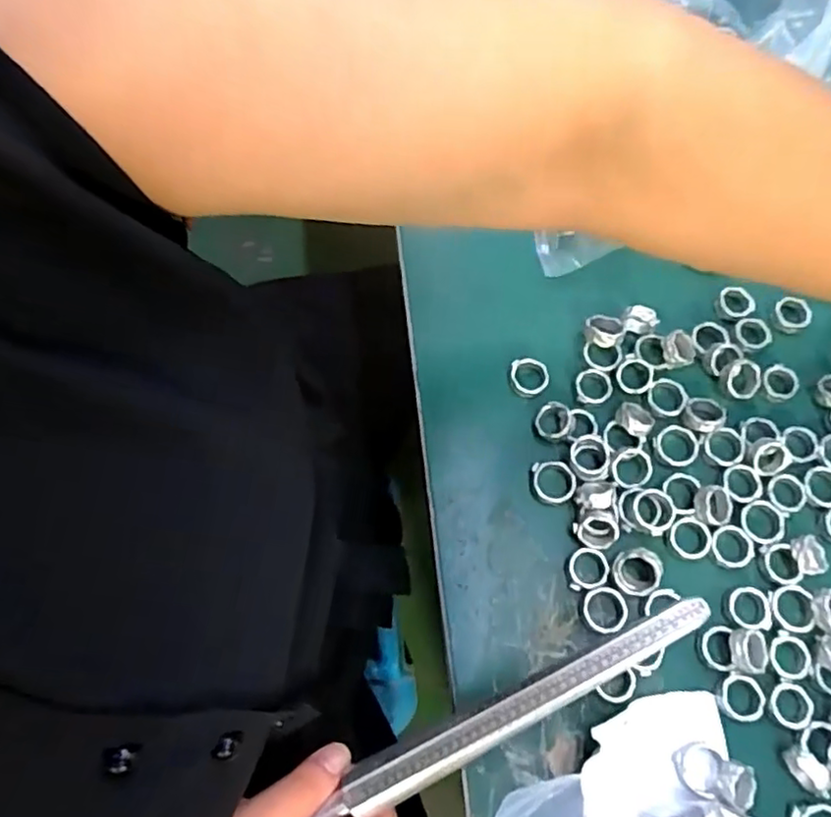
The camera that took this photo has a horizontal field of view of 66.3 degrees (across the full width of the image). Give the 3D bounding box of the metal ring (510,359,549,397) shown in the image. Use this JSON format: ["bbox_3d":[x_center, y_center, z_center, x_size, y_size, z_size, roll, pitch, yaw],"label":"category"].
[{"bbox_3d":[0.065,-0.018,0.362,0.022,0.007,0.023,0,71,-1],"label":"metal ring"}]

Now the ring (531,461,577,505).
[{"bbox_3d":[0.074,0.040,0.342,0.023,0.005,0.023,0,71,-1],"label":"ring"}]

